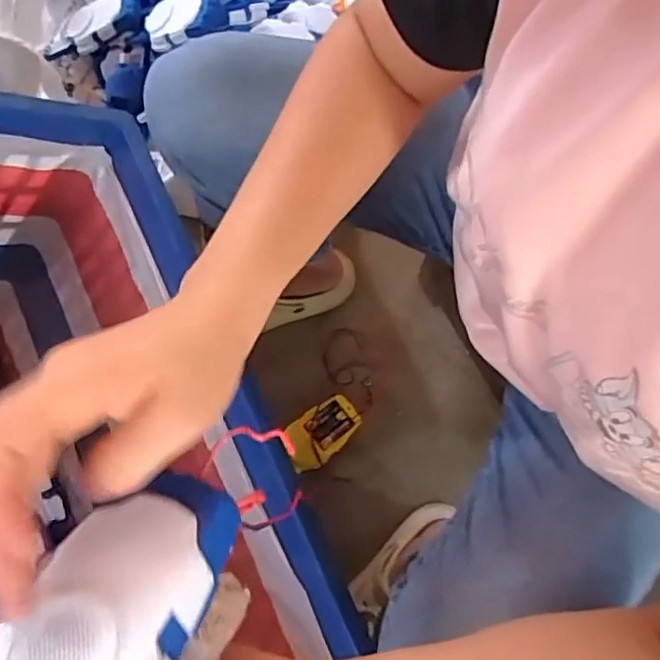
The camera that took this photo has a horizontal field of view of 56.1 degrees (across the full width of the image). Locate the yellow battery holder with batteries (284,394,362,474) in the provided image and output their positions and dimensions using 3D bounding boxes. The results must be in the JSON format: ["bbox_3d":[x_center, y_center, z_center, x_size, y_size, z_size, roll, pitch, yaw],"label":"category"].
[{"bbox_3d":[-0.011,0.133,0.806,0.104,0.013,0.066,-38,80,-7],"label":"yellow battery holder with batteries"}]

